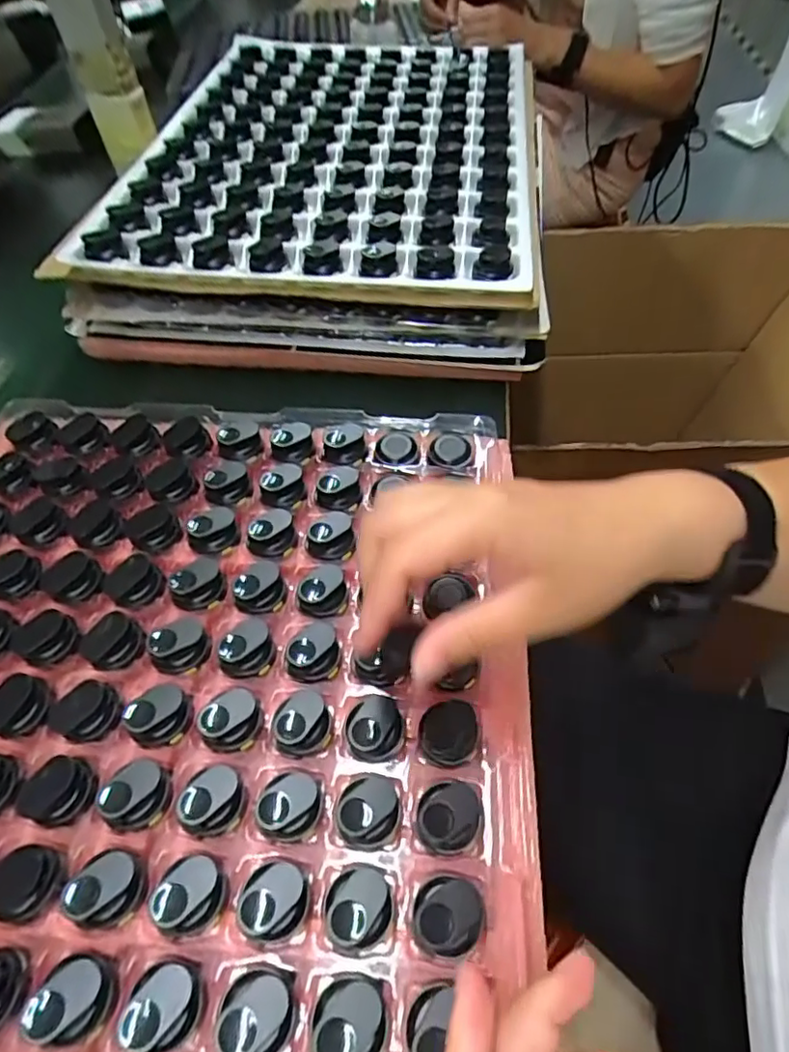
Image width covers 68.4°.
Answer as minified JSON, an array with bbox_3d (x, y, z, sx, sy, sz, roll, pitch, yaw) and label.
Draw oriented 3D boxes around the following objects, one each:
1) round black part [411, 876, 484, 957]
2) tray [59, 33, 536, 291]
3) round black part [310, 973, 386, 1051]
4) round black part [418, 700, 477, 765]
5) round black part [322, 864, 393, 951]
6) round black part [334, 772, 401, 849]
[{"bbox_3d":[0.023,0.159,0.238,0.028,0.012,0.026,0,55,0],"label":"round black part"},{"bbox_3d":[-0.049,-0.381,0.566,0.357,0.021,0.489,3,53,7],"label":"tray"},{"bbox_3d":[-0.017,0.186,0.218,0.028,0.012,0.026,0,55,0],"label":"round black part"},{"bbox_3d":[0.026,0.100,0.282,0.027,0.010,0.028,2,55,2],"label":"round black part"},{"bbox_3d":[-0.015,0.157,0.239,0.026,0.012,0.027,0,55,0],"label":"round black part"},{"bbox_3d":[-0.012,0.128,0.262,0.027,0.013,0.030,1,55,1],"label":"round black part"}]

